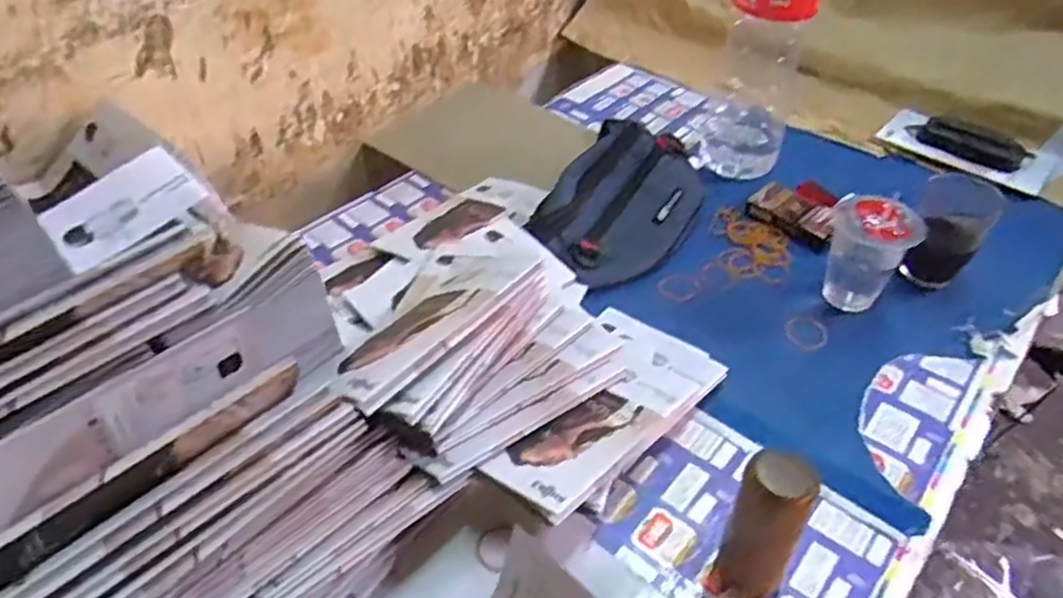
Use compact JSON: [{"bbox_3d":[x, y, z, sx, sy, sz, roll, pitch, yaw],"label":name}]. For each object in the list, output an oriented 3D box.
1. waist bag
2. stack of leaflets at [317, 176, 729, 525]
[{"bbox_3d":[0.098,-0.102,0.726,0.128,0.050,0.246,20,46,19],"label":"waist bag"},{"bbox_3d":[-0.035,-0.002,0.572,0.278,0.117,0.374,-23,48,-25],"label":"stack of leaflets"}]

